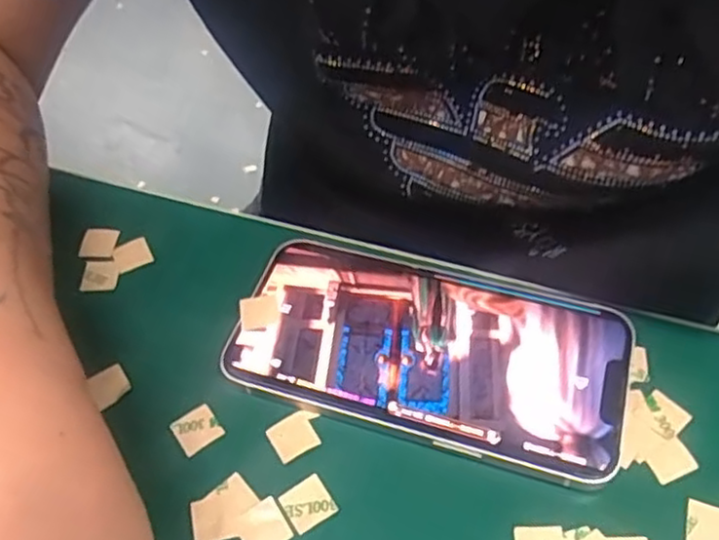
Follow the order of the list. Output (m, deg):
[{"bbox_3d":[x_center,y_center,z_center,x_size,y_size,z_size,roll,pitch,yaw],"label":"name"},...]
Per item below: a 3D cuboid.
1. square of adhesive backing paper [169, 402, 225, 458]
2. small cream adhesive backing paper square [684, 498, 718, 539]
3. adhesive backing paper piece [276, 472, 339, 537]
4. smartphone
[{"bbox_3d":[-0.059,0.058,0.243,0.016,0.004,0.015,-33,61,-20],"label":"square of adhesive backing paper"},{"bbox_3d":[0.113,0.082,0.214,0.015,0.004,0.016,15,56,18],"label":"small cream adhesive backing paper square"},{"bbox_3d":[-0.018,0.077,0.223,0.016,0.004,0.015,-30,57,-17],"label":"adhesive backing paper piece"},{"bbox_3d":[0.026,0.028,0.254,0.142,0.008,0.074,15,56,15],"label":"smartphone"}]

